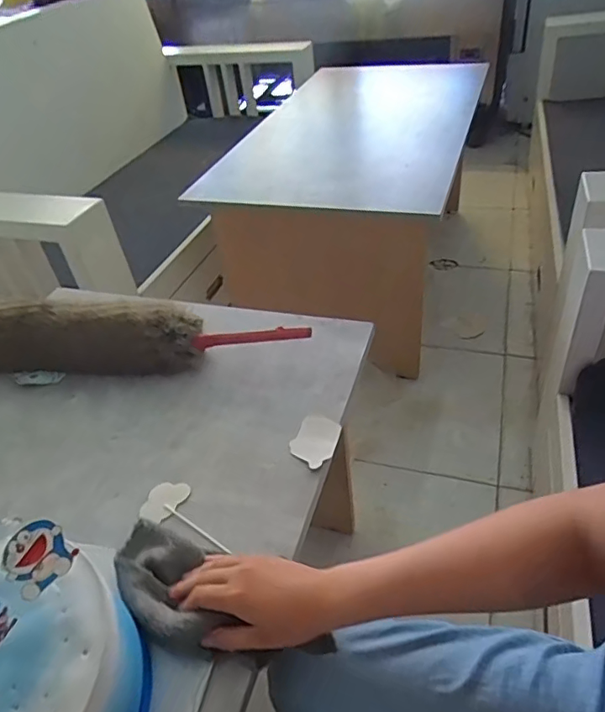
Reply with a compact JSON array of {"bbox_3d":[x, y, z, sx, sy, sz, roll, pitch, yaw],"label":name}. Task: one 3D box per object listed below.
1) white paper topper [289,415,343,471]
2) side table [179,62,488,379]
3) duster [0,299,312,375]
[{"bbox_3d":[0.014,0.095,0.592,0.048,0.006,0.067,15,46,21],"label":"white paper topper"},{"bbox_3d":[0.167,-0.460,1.553,0.556,0.547,1.057,8,45,18],"label":"side table"},{"bbox_3d":[-0.251,-0.024,0.710,0.495,0.086,0.062,-1,41,7],"label":"duster"}]

